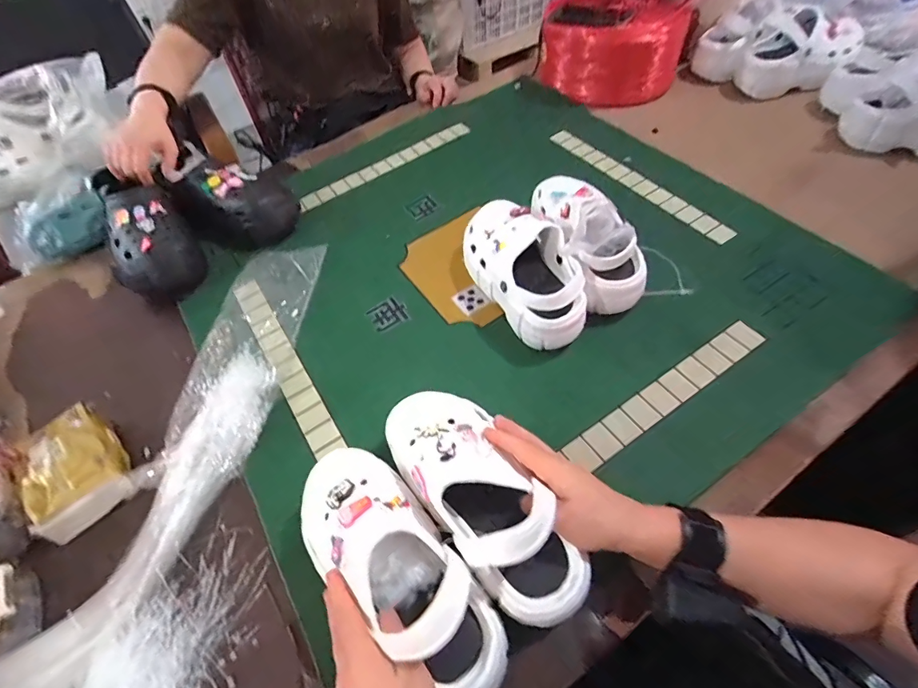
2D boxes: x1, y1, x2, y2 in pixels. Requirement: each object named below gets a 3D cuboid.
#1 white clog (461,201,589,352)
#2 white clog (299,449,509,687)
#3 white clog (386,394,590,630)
[{"bbox_3d":[0.086,-0.101,0.635,0.102,0.102,0.239,-26,56,-14],"label":"white clog"},{"bbox_3d":[-0.057,0.193,0.401,0.099,0.092,0.239,-39,60,-21],"label":"white clog"},{"bbox_3d":[0.017,0.123,0.411,0.097,0.082,0.242,-32,56,-18],"label":"white clog"}]

